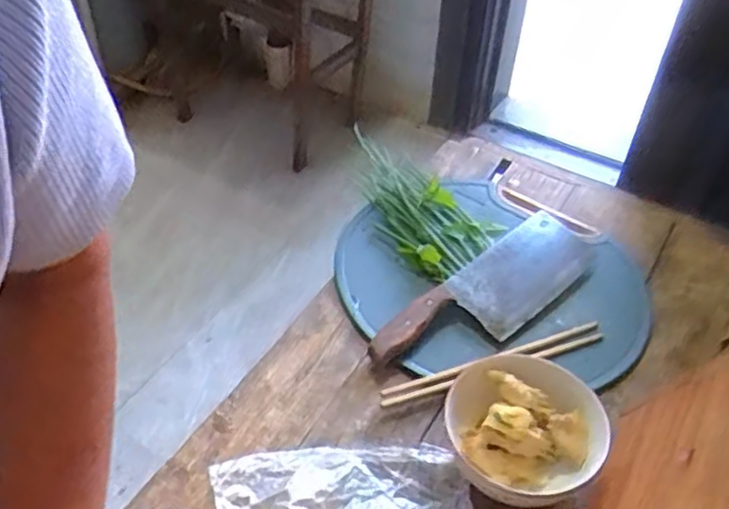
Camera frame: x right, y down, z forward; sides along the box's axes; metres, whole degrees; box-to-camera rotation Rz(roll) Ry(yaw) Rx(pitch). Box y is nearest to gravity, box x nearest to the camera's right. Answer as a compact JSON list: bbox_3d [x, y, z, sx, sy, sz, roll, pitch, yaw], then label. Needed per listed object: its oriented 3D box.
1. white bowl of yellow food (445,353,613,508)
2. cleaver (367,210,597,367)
[{"bbox_3d":[0.140,0.164,0.633,0.135,0.072,0.127,1,44,-1],"label":"white bowl of yellow food"},{"bbox_3d":[0.147,0.038,0.786,0.095,0.025,0.309,35,53,29],"label":"cleaver"}]

